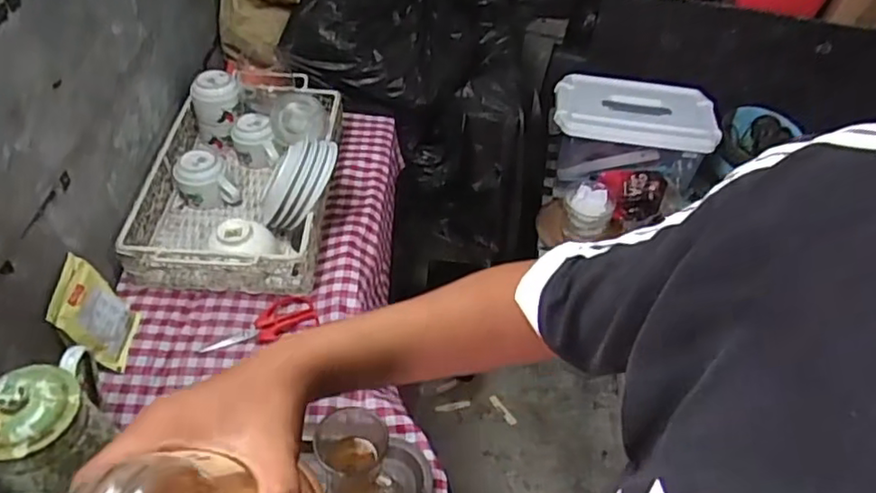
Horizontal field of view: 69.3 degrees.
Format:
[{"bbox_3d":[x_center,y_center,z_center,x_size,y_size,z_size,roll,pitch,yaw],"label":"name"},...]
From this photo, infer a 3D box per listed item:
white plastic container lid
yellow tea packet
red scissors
[{"bbox_3d":[0.483,-0.332,1.556,0.388,0.051,0.224,8,46,2],"label":"white plastic container lid"},{"bbox_3d":[-0.425,0.082,0.788,0.017,0.132,0.092,-13,43,18],"label":"yellow tea packet"},{"bbox_3d":[-0.242,0.106,0.860,0.151,0.012,0.056,-15,49,-19],"label":"red scissors"}]

